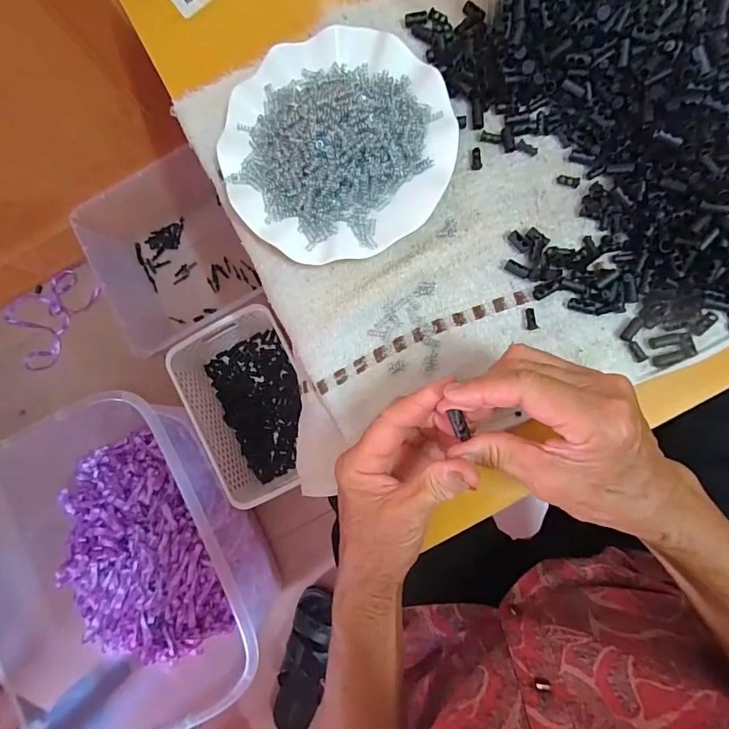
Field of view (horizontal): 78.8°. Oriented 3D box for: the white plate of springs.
[{"bbox_3d":[-0.024,-0.175,0.342,0.177,0.038,0.179,0,86,5],"label":"white plate of springs"}]

